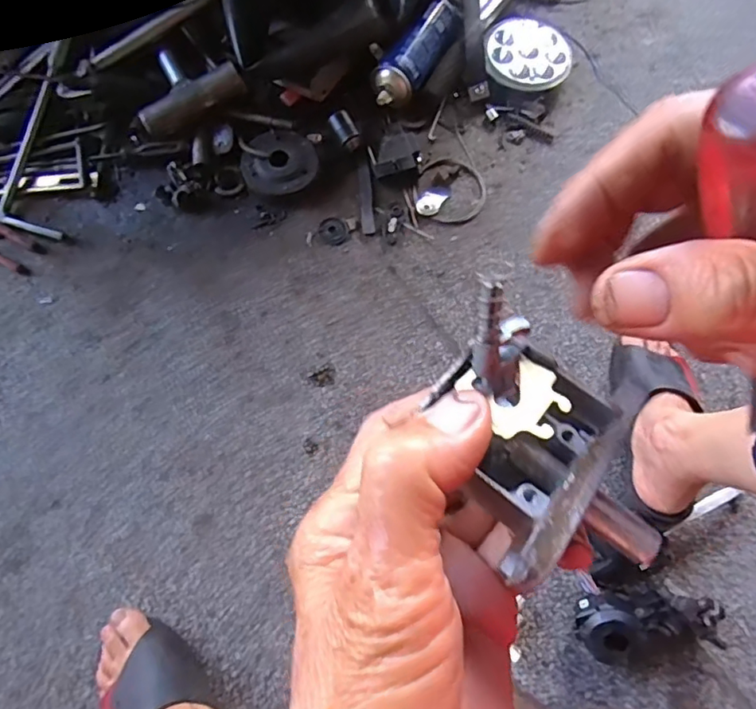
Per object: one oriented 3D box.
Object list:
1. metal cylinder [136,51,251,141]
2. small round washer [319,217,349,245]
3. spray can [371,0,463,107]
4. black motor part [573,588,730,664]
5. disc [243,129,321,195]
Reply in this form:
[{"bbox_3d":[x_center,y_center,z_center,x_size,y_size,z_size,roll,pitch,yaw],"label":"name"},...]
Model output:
[{"bbox_3d":[-0.265,-0.368,0.749,0.143,0.053,0.113,-26,75,-10],"label":"metal cylinder"},{"bbox_3d":[-0.059,-0.165,0.726,0.036,0.004,0.040,-23,72,-9],"label":"small round washer"},{"bbox_3d":[0.056,-0.423,0.782,0.062,0.070,0.189,34,74,9],"label":"spray can"},{"bbox_3d":[0.280,0.277,0.557,0.159,0.064,0.068,-2,70,-1],"label":"black motor part"},{"bbox_3d":[-0.129,-0.262,0.735,0.093,0.029,0.096,0,70,-1],"label":"disc"}]

